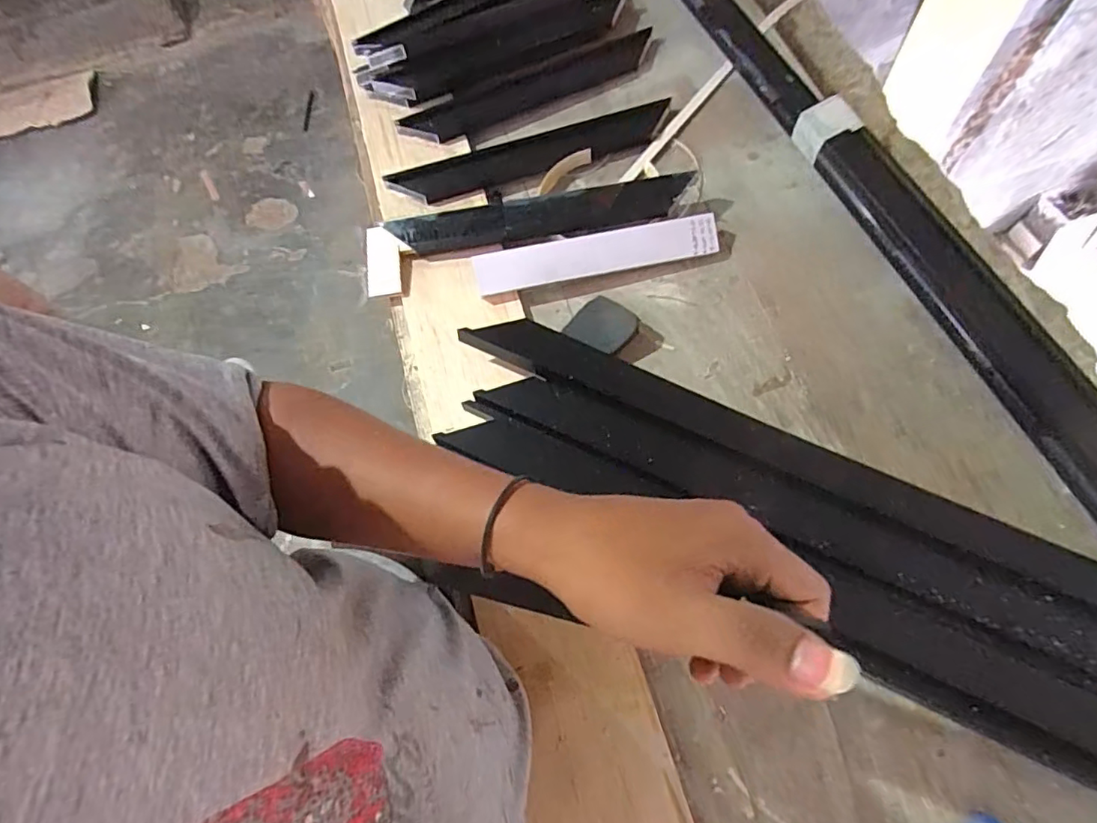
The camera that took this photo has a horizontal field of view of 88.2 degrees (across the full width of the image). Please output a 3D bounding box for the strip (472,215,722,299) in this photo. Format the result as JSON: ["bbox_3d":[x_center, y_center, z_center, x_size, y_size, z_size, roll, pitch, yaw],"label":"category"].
[{"bbox_3d":[0.055,-0.176,0.634,0.272,0.007,0.044,-11,100,-3],"label":"strip"}]

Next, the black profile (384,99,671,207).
[{"bbox_3d":[-0.016,-0.323,0.708,0.357,0.020,0.052,-18,66,-5],"label":"black profile"}]

